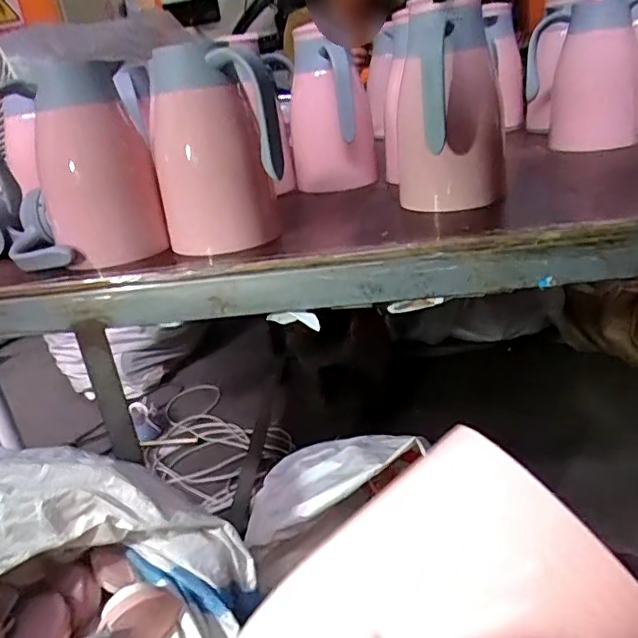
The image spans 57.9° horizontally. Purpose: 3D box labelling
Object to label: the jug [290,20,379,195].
[{"bbox_3d":[0.019,-0.323,0.913,0.131,0.237,0.174,-6,22,0],"label":"jug"}]

